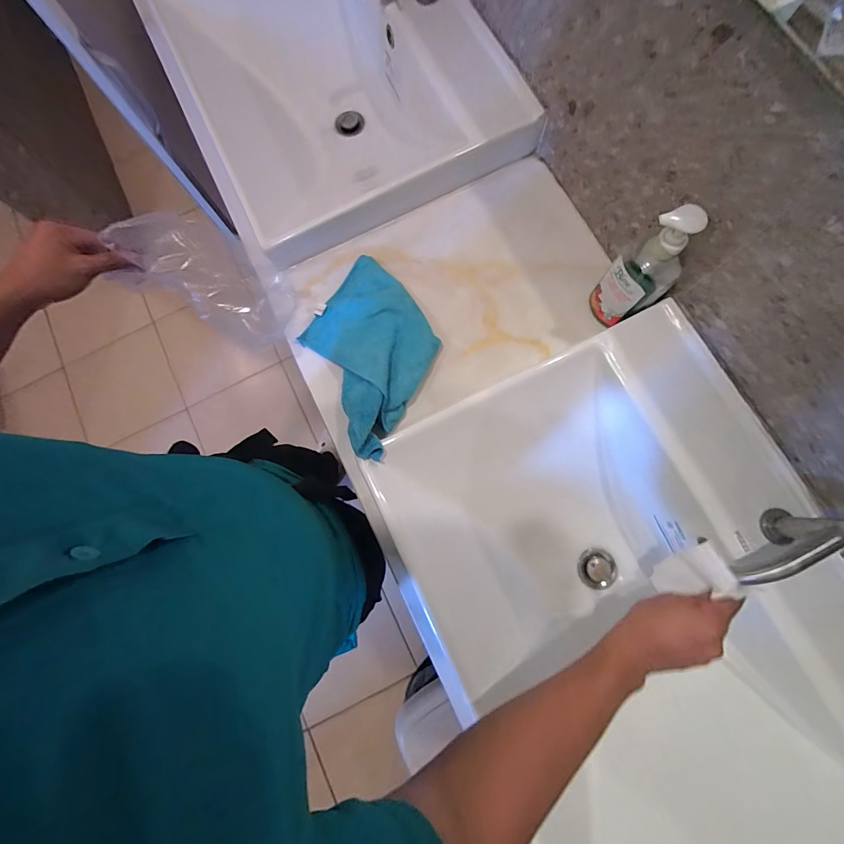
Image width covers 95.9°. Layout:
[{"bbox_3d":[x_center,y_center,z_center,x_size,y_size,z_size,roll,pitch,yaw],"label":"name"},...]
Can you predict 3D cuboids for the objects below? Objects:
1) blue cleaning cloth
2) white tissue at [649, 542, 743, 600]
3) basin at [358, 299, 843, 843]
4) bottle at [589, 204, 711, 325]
[{"bbox_3d":[-0.071,-0.105,0.547,0.173,0.080,0.285,-30,79,-3],"label":"blue cleaning cloth"},{"bbox_3d":[0.299,0.172,0.434,0.010,0.089,0.047,-2,62,-29],"label":"white tissue"},{"bbox_3d":[0.249,0.218,0.516,0.481,0.159,0.601,-26,79,-1],"label":"basin"},{"bbox_3d":[0.277,-0.188,0.488,0.057,0.199,0.066,-28,79,-3],"label":"bottle"}]

